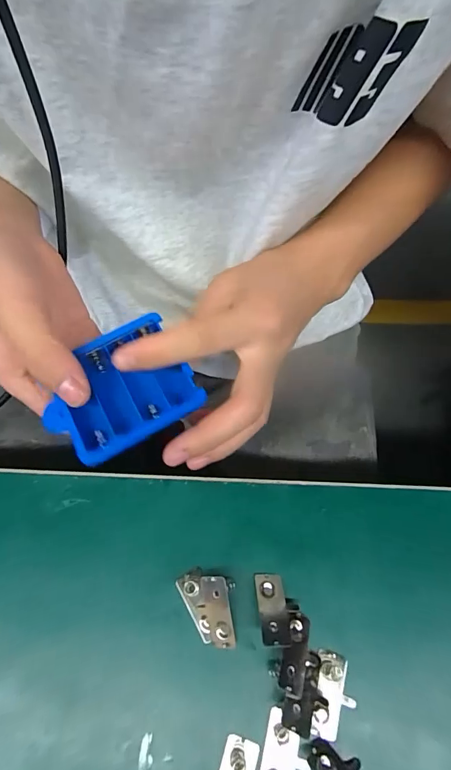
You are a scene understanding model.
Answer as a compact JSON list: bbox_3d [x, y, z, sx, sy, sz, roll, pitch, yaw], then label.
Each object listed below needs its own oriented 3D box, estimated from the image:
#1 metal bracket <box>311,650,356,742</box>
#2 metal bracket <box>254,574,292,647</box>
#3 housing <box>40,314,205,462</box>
[{"bbox_3d":[0.046,0.130,0.159,0.016,0.004,0.029,13,64,5],"label":"metal bracket"},{"bbox_3d":[0.021,0.099,0.169,0.013,0.004,0.029,-6,41,-3],"label":"metal bracket"},{"bbox_3d":[-0.059,0.002,0.207,0.075,0.011,0.065,-29,67,-13],"label":"housing"}]

